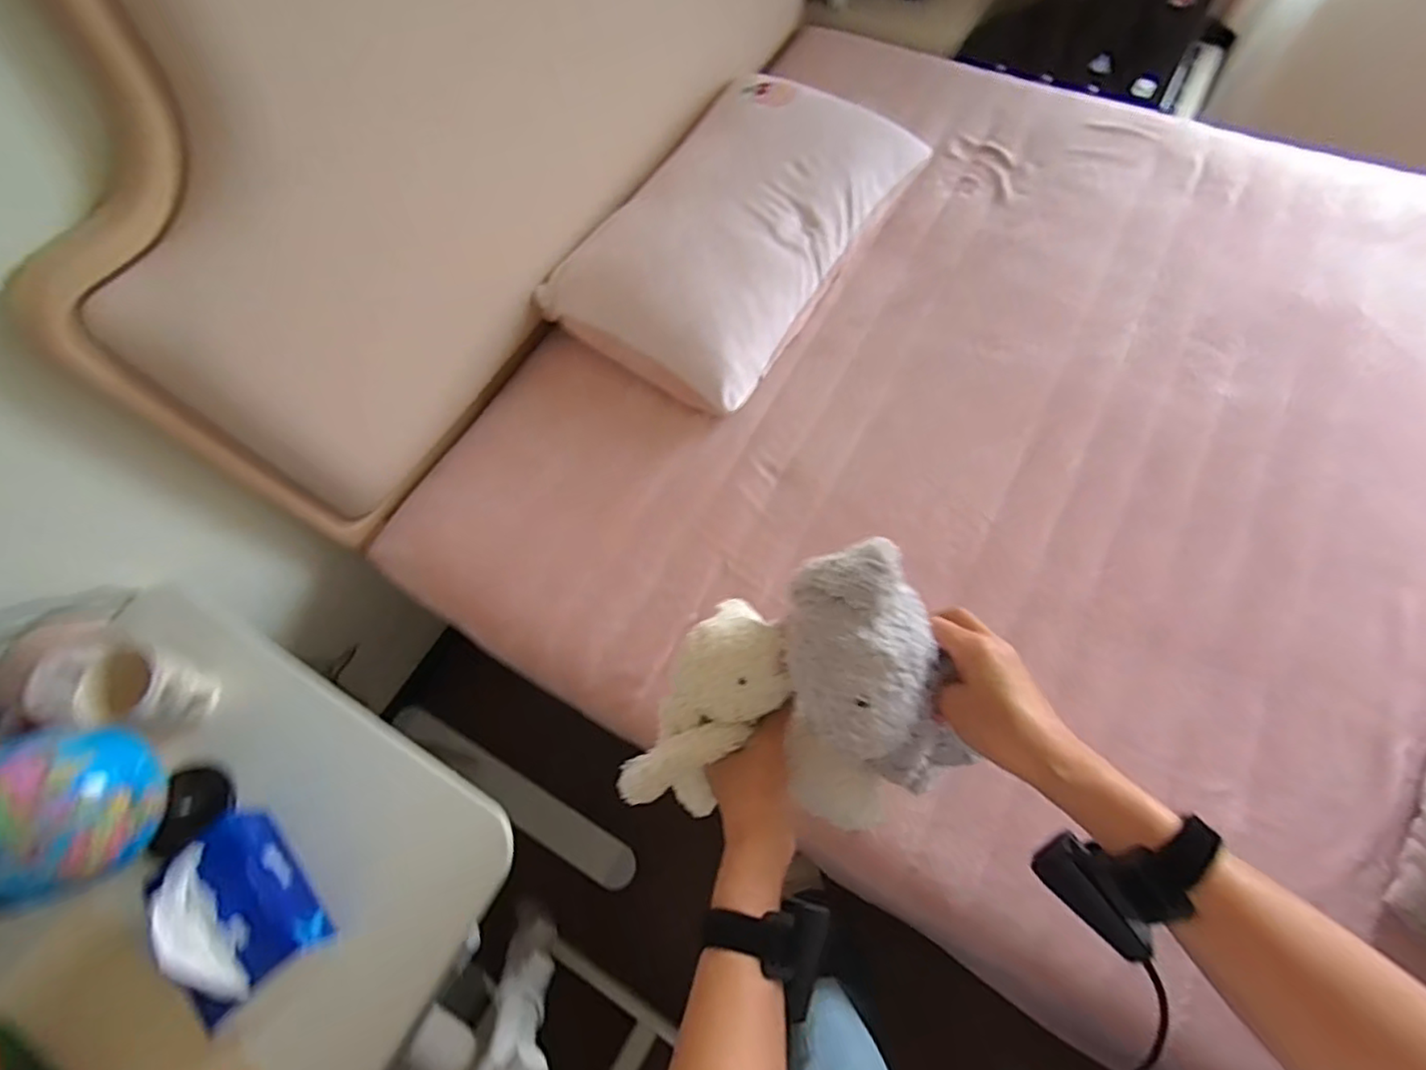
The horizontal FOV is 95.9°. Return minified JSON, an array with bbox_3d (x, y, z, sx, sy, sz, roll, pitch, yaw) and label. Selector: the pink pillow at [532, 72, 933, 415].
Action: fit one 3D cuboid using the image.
[{"bbox_3d":[0.050,-0.548,1.127,0.365,0.152,0.645,30,73,18],"label":"pink pillow"}]

